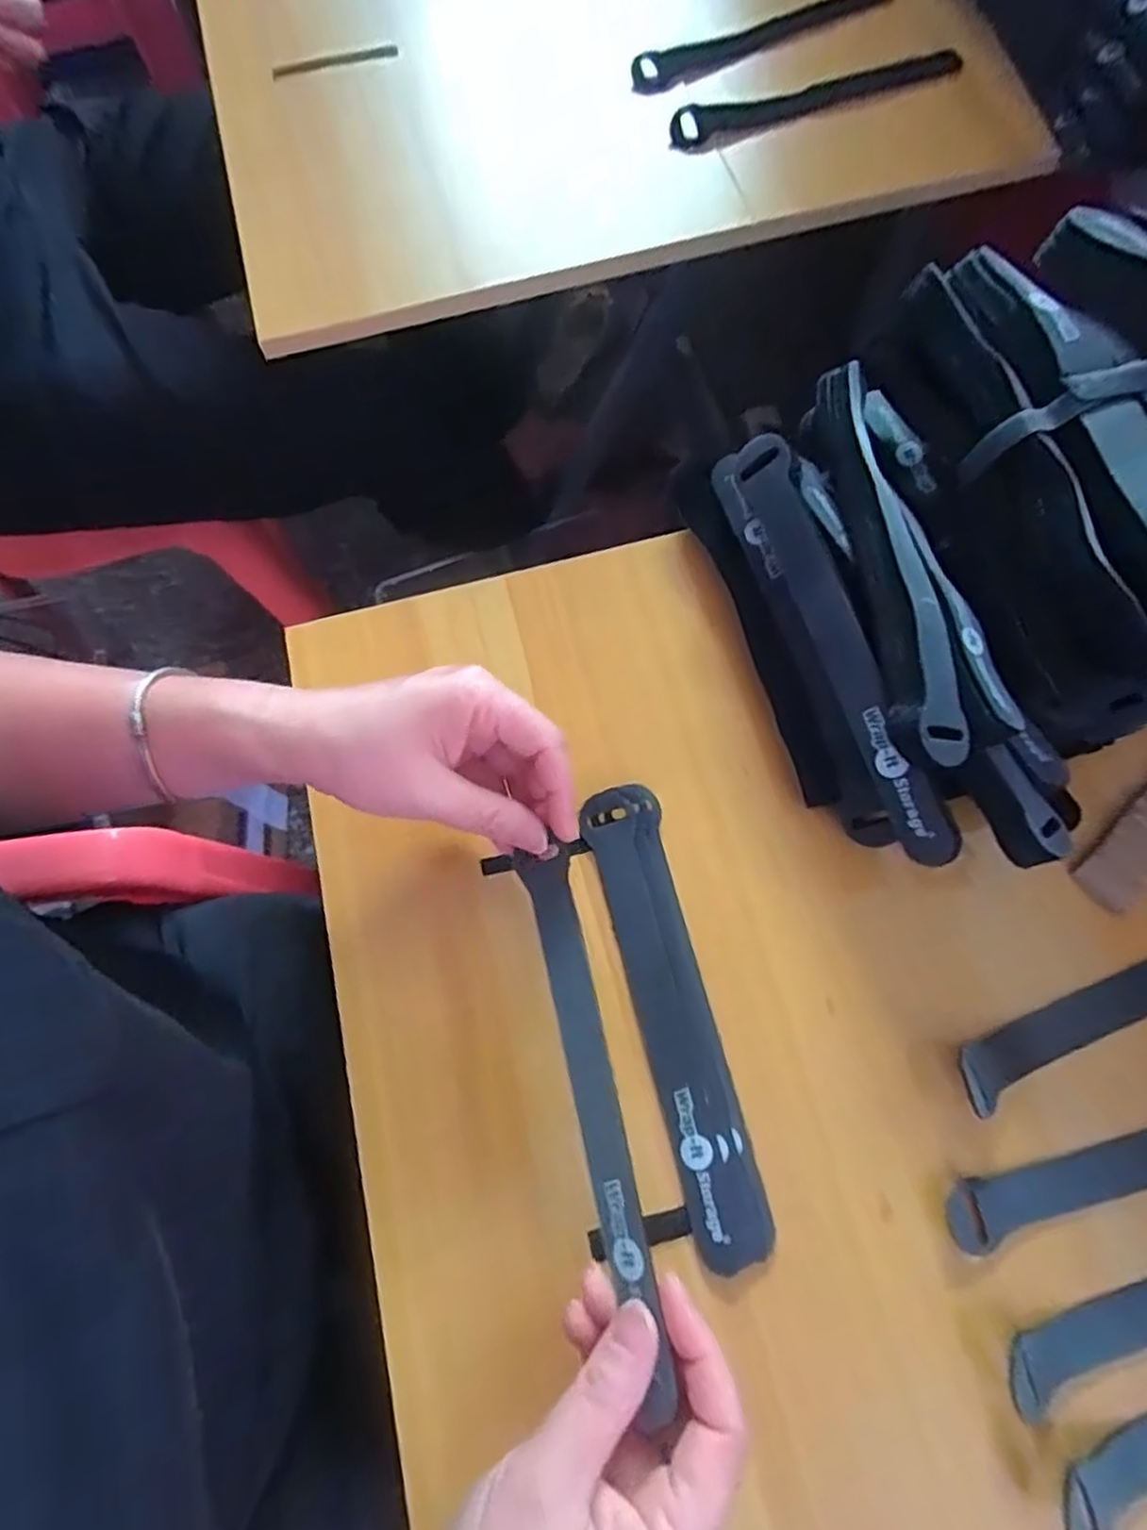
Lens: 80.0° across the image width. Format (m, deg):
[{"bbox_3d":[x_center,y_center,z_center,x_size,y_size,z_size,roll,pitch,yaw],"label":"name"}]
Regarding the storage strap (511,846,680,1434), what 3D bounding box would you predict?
[{"bbox_3d":[0.009,0.130,0.262,0.017,0.009,0.181,-11,58,-5],"label":"storage strap"}]

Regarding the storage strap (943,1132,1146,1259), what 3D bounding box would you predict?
[{"bbox_3d":[0.247,0.157,0.279,0.202,0.004,0.023,-14,73,-6],"label":"storage strap"}]

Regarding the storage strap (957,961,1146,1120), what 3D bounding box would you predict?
[{"bbox_3d":[0.252,0.097,0.294,0.201,0.017,0.021,-20,74,-8],"label":"storage strap"}]

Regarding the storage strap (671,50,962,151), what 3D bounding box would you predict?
[{"bbox_3d":[0.166,-0.439,0.452,0.211,0.010,0.030,-21,75,-7],"label":"storage strap"}]

